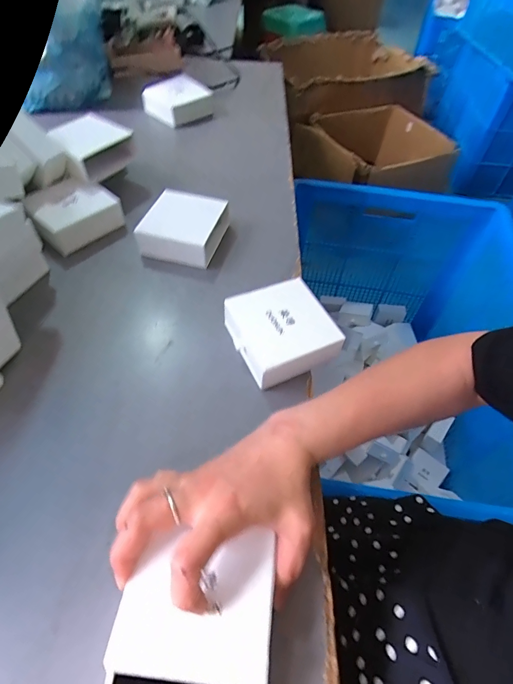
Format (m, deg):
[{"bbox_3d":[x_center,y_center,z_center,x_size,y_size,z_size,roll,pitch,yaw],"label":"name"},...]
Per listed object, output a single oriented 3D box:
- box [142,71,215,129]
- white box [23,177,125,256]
[{"bbox_3d":[-0.141,-0.455,0.703,0.103,0.033,0.112,36,58,21],"label":"box"},{"bbox_3d":[-0.237,-0.165,0.489,0.090,0.040,0.099,38,60,23],"label":"white box"}]

